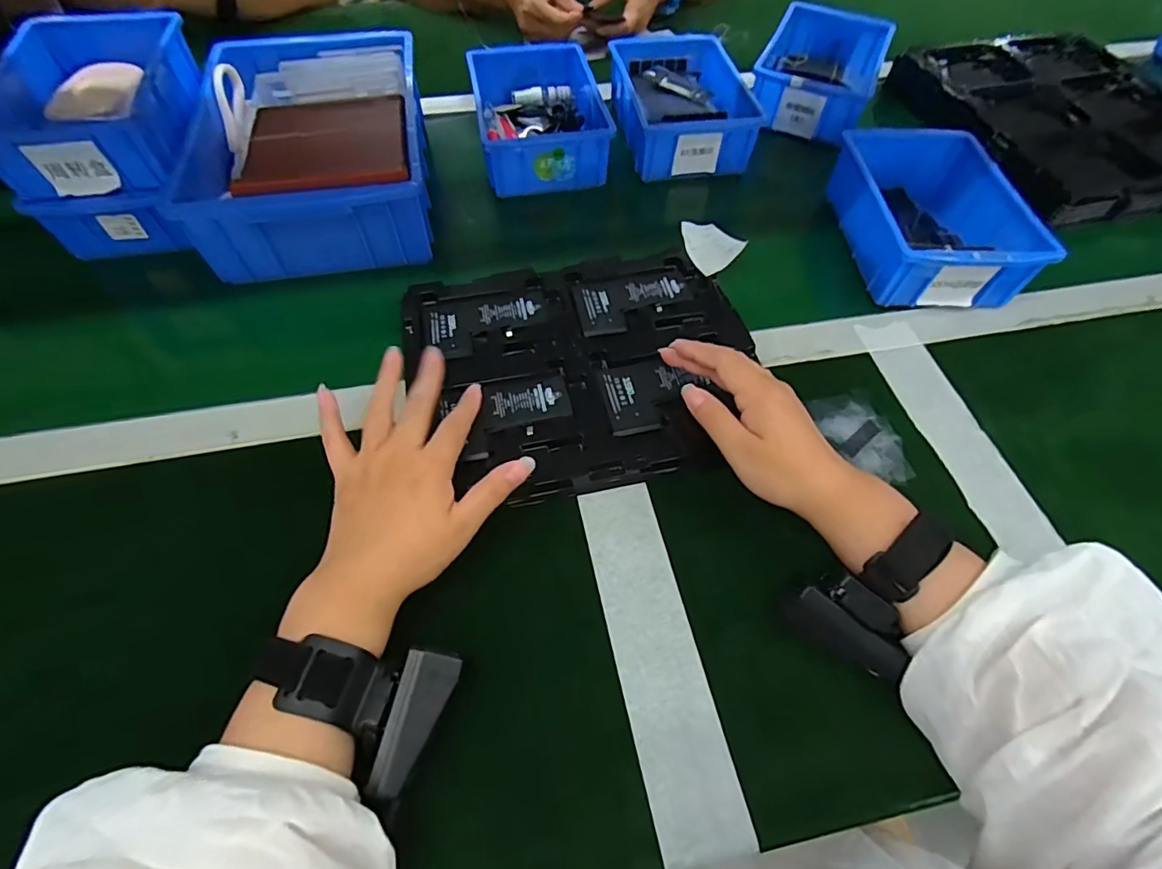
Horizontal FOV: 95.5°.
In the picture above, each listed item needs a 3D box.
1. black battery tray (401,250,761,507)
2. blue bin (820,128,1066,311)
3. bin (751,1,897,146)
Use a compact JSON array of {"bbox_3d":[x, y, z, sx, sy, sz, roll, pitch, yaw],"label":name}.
[{"bbox_3d":[0.004,-0.059,0.422,0.262,0.017,0.219,-12,60,-10],"label":"black battery tray"},{"bbox_3d":[0.319,-0.214,0.495,0.127,0.059,0.210,1,59,-3],"label":"blue bin"},{"bbox_3d":[0.288,-0.443,0.643,0.124,0.058,0.192,22,60,12],"label":"bin"}]

